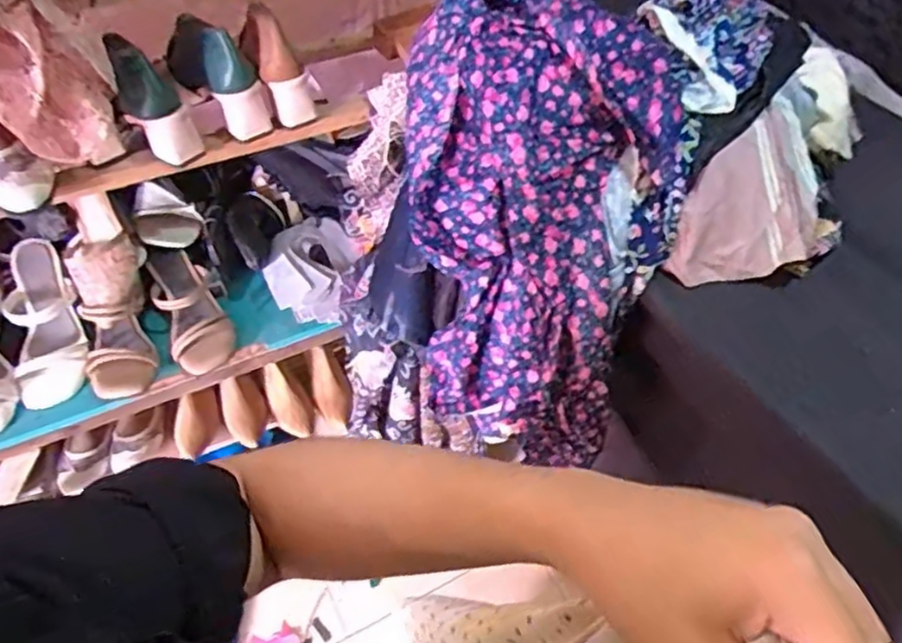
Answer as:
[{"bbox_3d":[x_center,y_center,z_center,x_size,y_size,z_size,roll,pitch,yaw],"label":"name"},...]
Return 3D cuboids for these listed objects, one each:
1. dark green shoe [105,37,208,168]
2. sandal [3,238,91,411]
[{"bbox_3d":[-0.353,-0.263,0.822,0.066,0.155,0.094,-37,17,-31],"label":"dark green shoe"},{"bbox_3d":[-0.547,-0.002,0.934,0.092,0.063,0.231,-13,78,-13],"label":"sandal"}]

